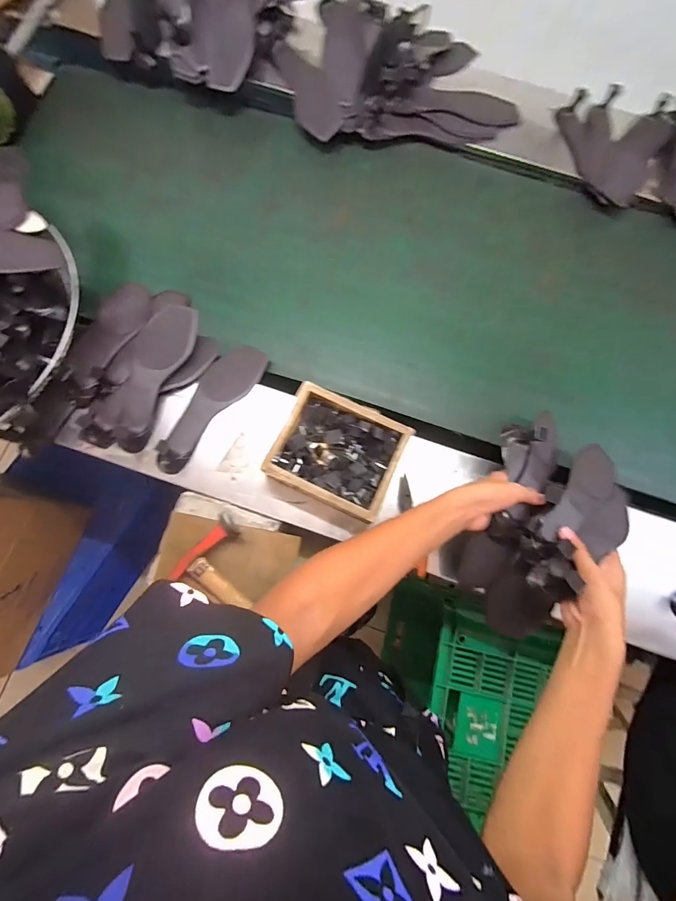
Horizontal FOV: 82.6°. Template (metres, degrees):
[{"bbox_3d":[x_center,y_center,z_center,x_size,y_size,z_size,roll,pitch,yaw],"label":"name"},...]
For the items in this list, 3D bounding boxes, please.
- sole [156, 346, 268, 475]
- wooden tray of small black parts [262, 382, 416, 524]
[{"bbox_3d":[-0.211,-0.078,0.615,0.072,0.051,0.242,37,79,7],"label":"sole"},{"bbox_3d":[0.000,0.001,0.576,0.176,0.046,0.154,23,78,4],"label":"wooden tray of small black parts"}]

